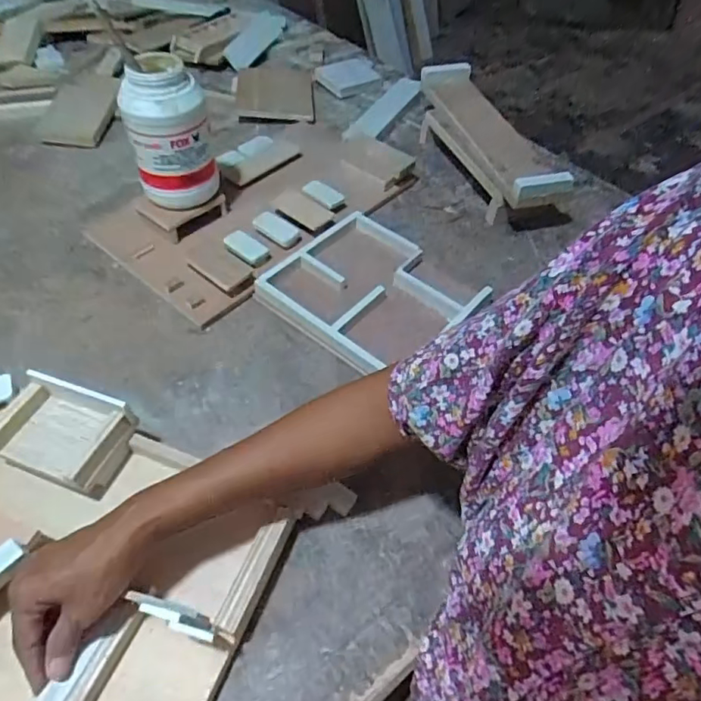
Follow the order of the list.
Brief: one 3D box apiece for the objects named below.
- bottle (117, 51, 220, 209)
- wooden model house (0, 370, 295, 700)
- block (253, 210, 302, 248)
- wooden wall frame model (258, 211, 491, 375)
[{"bbox_3d":[-0.217,-0.249,0.644,0.092,0.176,0.079,-16,54,-15],"label":"bottle"},{"bbox_3d":[-0.254,0.155,0.420,0.358,0.069,0.243,17,51,12],"label":"wooden model house"},{"bbox_3d":[-0.096,-0.156,0.692,0.068,0.012,0.036,34,57,24],"label":"block"},{"bbox_3d":[0.030,-0.079,0.645,0.212,0.022,0.203,33,56,23],"label":"wooden wall frame model"}]

